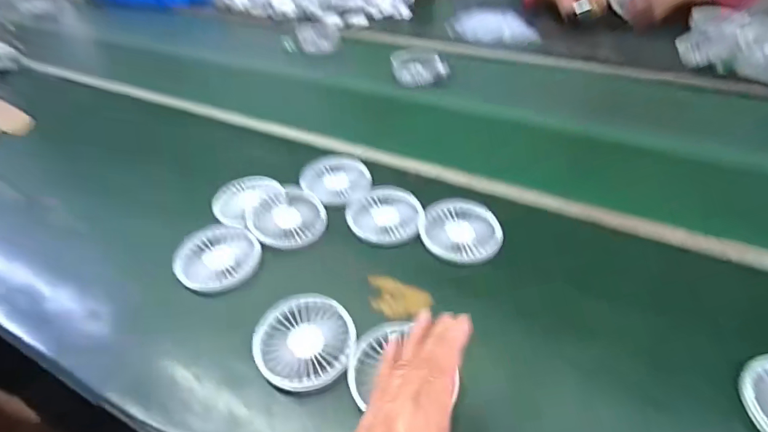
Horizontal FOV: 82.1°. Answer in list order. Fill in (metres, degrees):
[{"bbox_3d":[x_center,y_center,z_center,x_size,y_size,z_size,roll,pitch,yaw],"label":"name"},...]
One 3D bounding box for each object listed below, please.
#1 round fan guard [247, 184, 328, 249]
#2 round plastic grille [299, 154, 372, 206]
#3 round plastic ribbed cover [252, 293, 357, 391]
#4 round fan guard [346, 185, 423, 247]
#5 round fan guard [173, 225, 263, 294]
[{"bbox_3d":[-0.118,-0.001,0.533,0.086,0.016,0.101,-20,43,-19],"label":"round fan guard"},{"bbox_3d":[-0.064,-0.052,0.578,0.083,0.008,0.092,-33,49,-31],"label":"round plastic grille"},{"bbox_3d":[-0.072,0.112,0.404,0.088,0.015,0.088,-1,41,1],"label":"round plastic ribbed cover"},{"bbox_3d":[0.000,-0.005,0.529,0.085,0.016,0.093,-1,41,1],"label":"round fan guard"},{"bbox_3d":[-0.188,0.044,0.487,0.097,0.019,0.080,21,46,25],"label":"round fan guard"}]

